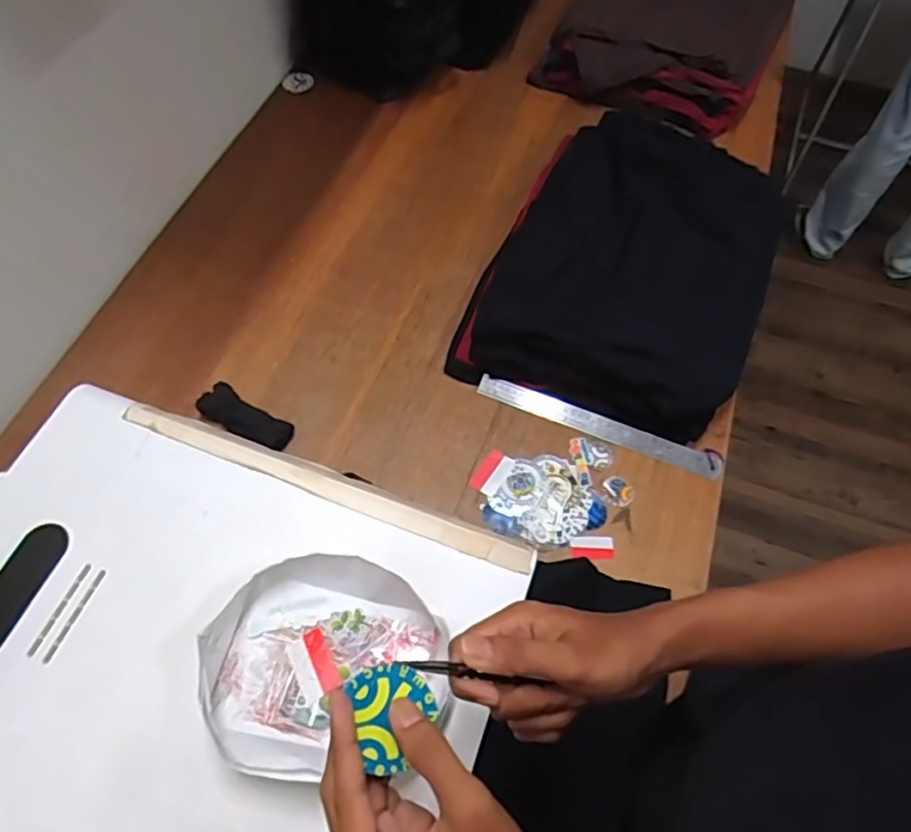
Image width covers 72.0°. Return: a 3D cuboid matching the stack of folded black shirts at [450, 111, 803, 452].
[{"bbox_3d":[0.246,-0.204,0.892,0.364,0.084,0.446,21,63,11],"label":"stack of folded black shirts"}]

